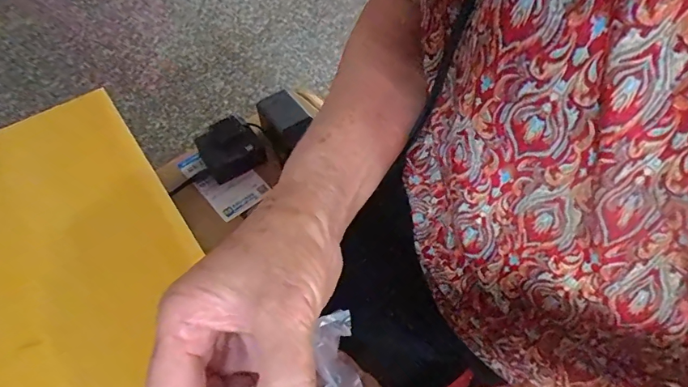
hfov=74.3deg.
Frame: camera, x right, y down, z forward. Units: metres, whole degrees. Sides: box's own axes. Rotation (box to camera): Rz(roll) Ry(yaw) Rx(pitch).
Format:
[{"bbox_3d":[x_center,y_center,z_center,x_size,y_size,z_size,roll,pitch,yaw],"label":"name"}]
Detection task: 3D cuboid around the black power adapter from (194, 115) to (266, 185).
[{"bbox_3d":[-0.159,-0.058,0.632,0.080,0.042,0.067,-30,58,-16],"label":"black power adapter"}]

